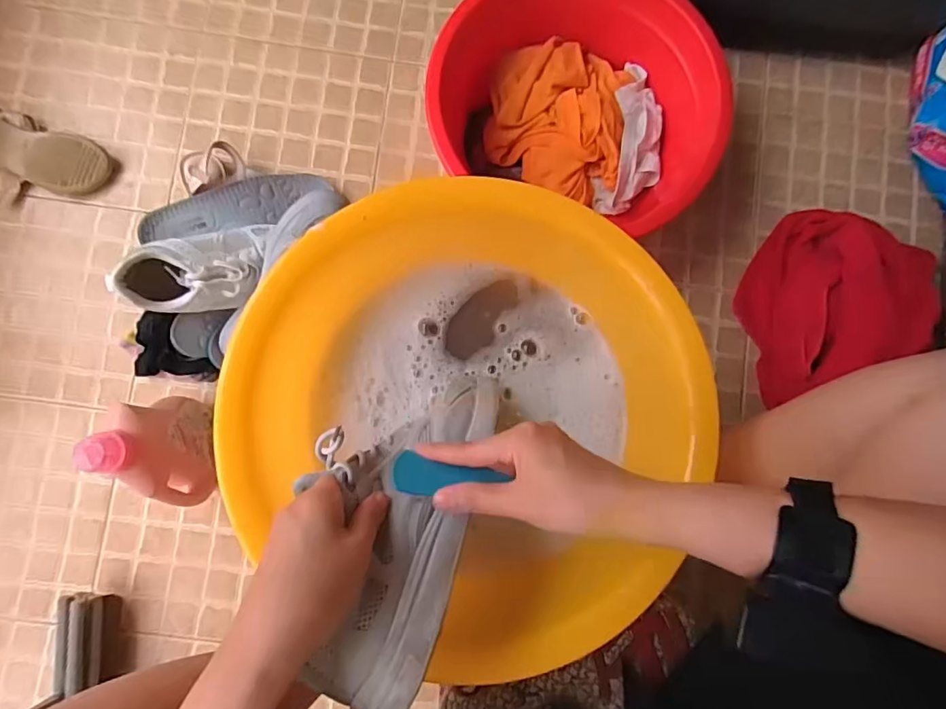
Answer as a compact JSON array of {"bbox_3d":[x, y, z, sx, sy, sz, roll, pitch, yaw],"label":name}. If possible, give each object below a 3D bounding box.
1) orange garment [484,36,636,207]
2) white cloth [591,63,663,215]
[{"bbox_3d":[0.120,-0.344,0.790,0.192,0.090,0.214,7,85,-1],"label":"orange garment"},{"bbox_3d":[0.236,-0.313,0.779,0.087,0.029,0.209,10,97,-1],"label":"white cloth"}]

